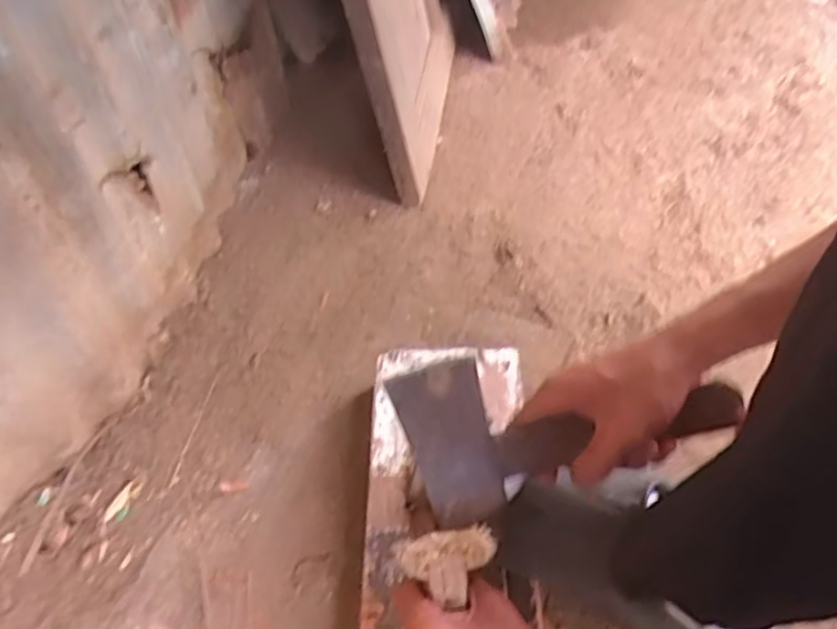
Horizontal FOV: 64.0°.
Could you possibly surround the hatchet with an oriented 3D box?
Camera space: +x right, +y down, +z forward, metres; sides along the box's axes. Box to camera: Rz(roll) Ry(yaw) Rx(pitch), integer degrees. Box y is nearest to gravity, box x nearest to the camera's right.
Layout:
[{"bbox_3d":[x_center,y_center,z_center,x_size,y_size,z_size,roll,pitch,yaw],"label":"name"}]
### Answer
[{"bbox_3d":[0.102,0.062,0.475,0.223,0.020,0.108,-19,79,-5],"label":"hatchet"}]

